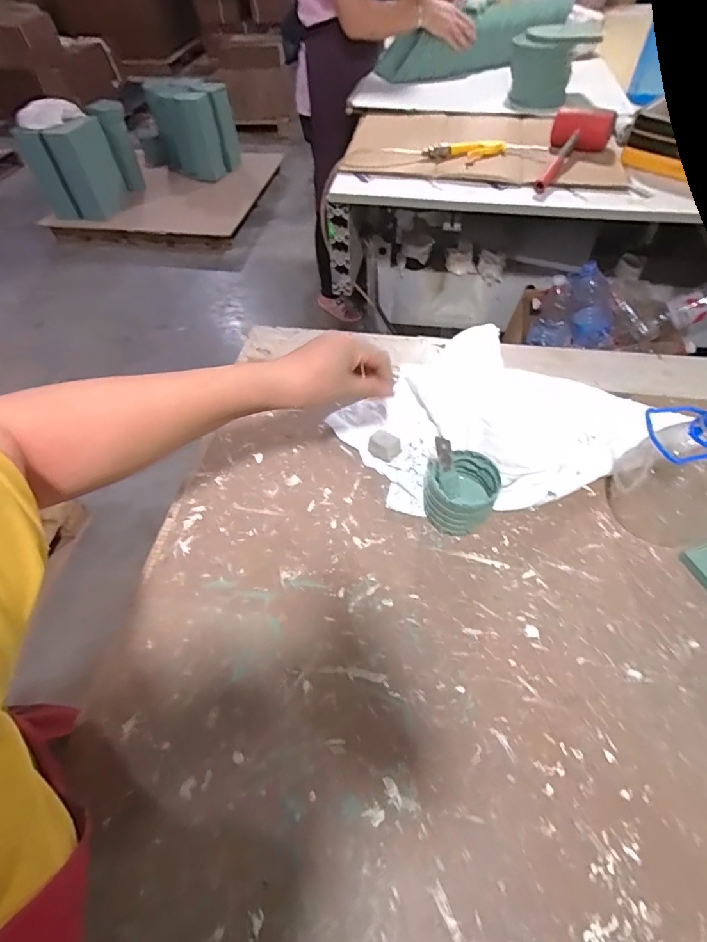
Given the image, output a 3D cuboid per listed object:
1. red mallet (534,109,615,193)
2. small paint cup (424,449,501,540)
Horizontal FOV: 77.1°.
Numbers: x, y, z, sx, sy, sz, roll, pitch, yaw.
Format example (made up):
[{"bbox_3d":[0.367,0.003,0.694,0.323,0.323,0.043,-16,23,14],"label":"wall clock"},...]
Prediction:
[{"bbox_3d":[0.457,-0.713,0.977,0.122,0.074,0.278,34,62,22],"label":"red mallet"},{"bbox_3d":[0.102,0.021,0.431,0.064,0.066,0.062,-1,55,1],"label":"small paint cup"}]

